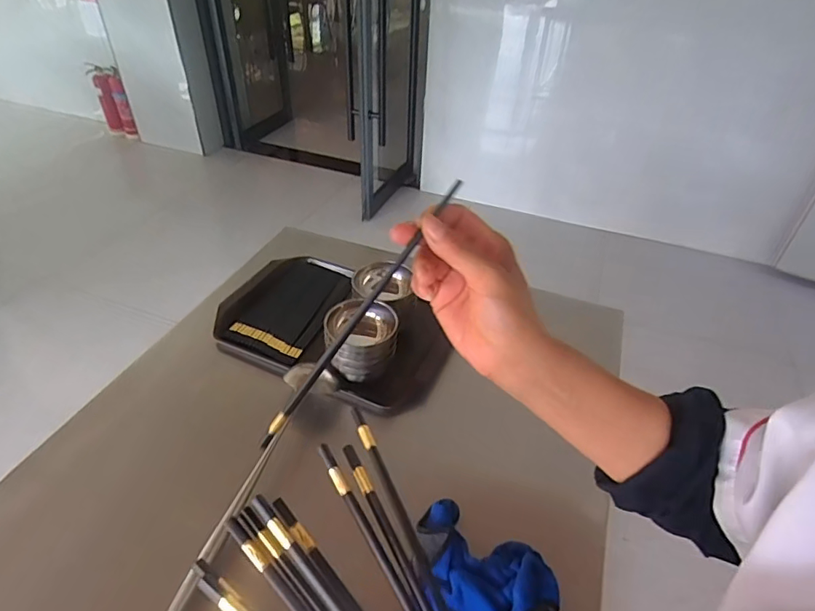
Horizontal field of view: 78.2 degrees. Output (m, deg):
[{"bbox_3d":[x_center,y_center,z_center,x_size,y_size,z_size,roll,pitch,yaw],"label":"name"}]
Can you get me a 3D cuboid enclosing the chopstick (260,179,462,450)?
[{"bbox_3d":[-0.043,0.015,0.382,0.009,0.262,0.011,25,20,-41],"label":"chopstick"}]

